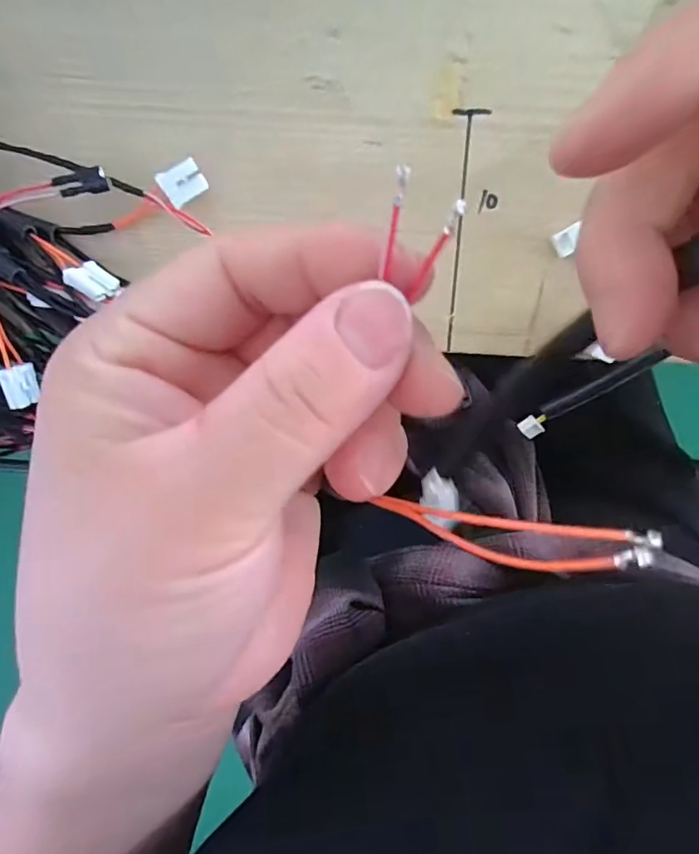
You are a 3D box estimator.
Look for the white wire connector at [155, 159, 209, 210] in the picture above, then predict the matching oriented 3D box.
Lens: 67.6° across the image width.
[{"bbox_3d":[-0.074,-0.108,0.231,0.018,0.009,0.014,-28,96,8],"label":"white wire connector"}]

